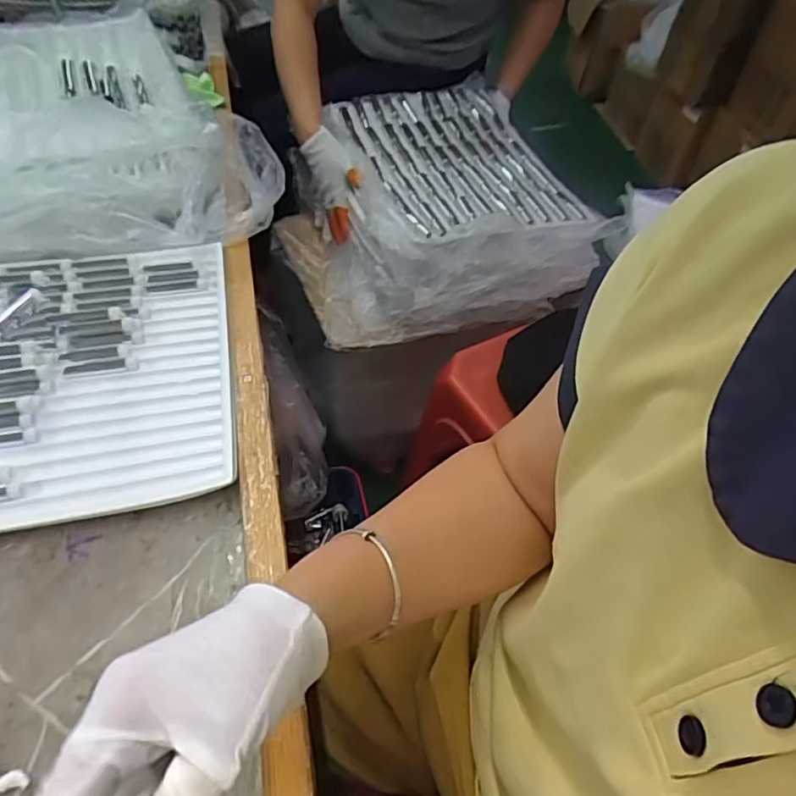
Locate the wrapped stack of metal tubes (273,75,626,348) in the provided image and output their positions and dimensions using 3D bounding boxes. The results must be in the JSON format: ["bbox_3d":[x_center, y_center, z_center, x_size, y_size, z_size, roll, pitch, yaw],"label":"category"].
[{"bbox_3d":[0.039,-0.334,1.021,0.454,0.167,0.500,-14,52,-14],"label":"wrapped stack of metal tubes"}]

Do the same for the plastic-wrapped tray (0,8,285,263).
[{"bbox_3d":[-0.432,-0.379,0.778,0.488,0.104,0.569,-9,48,-12],"label":"plastic-wrapped tray"}]

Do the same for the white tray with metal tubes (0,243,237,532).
[{"bbox_3d":[-0.399,-0.013,0.524,0.488,0.036,0.322,-8,48,-10],"label":"white tray with metal tubes"}]

